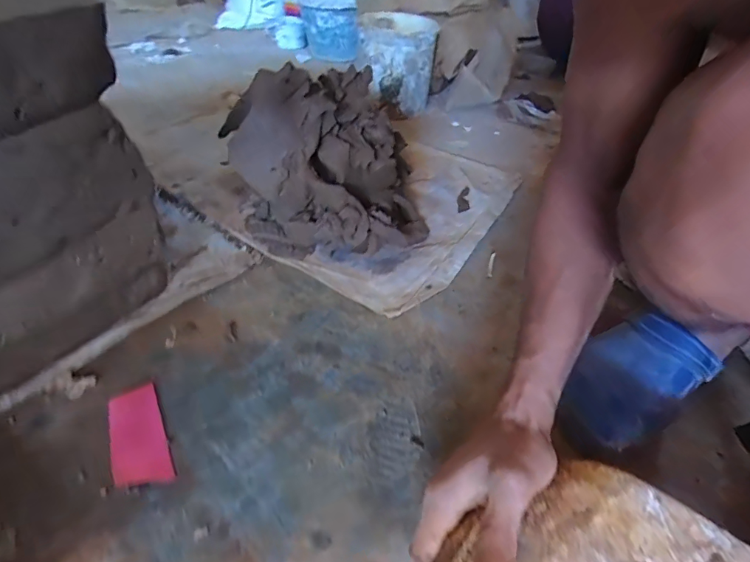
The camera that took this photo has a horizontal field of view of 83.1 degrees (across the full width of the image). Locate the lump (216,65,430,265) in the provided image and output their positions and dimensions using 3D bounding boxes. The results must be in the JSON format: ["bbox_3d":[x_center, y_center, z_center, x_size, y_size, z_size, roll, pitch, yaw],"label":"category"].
[{"bbox_3d":[-0.059,-0.178,0.614,0.277,0.215,0.228,-12,46,-17],"label":"lump"}]

